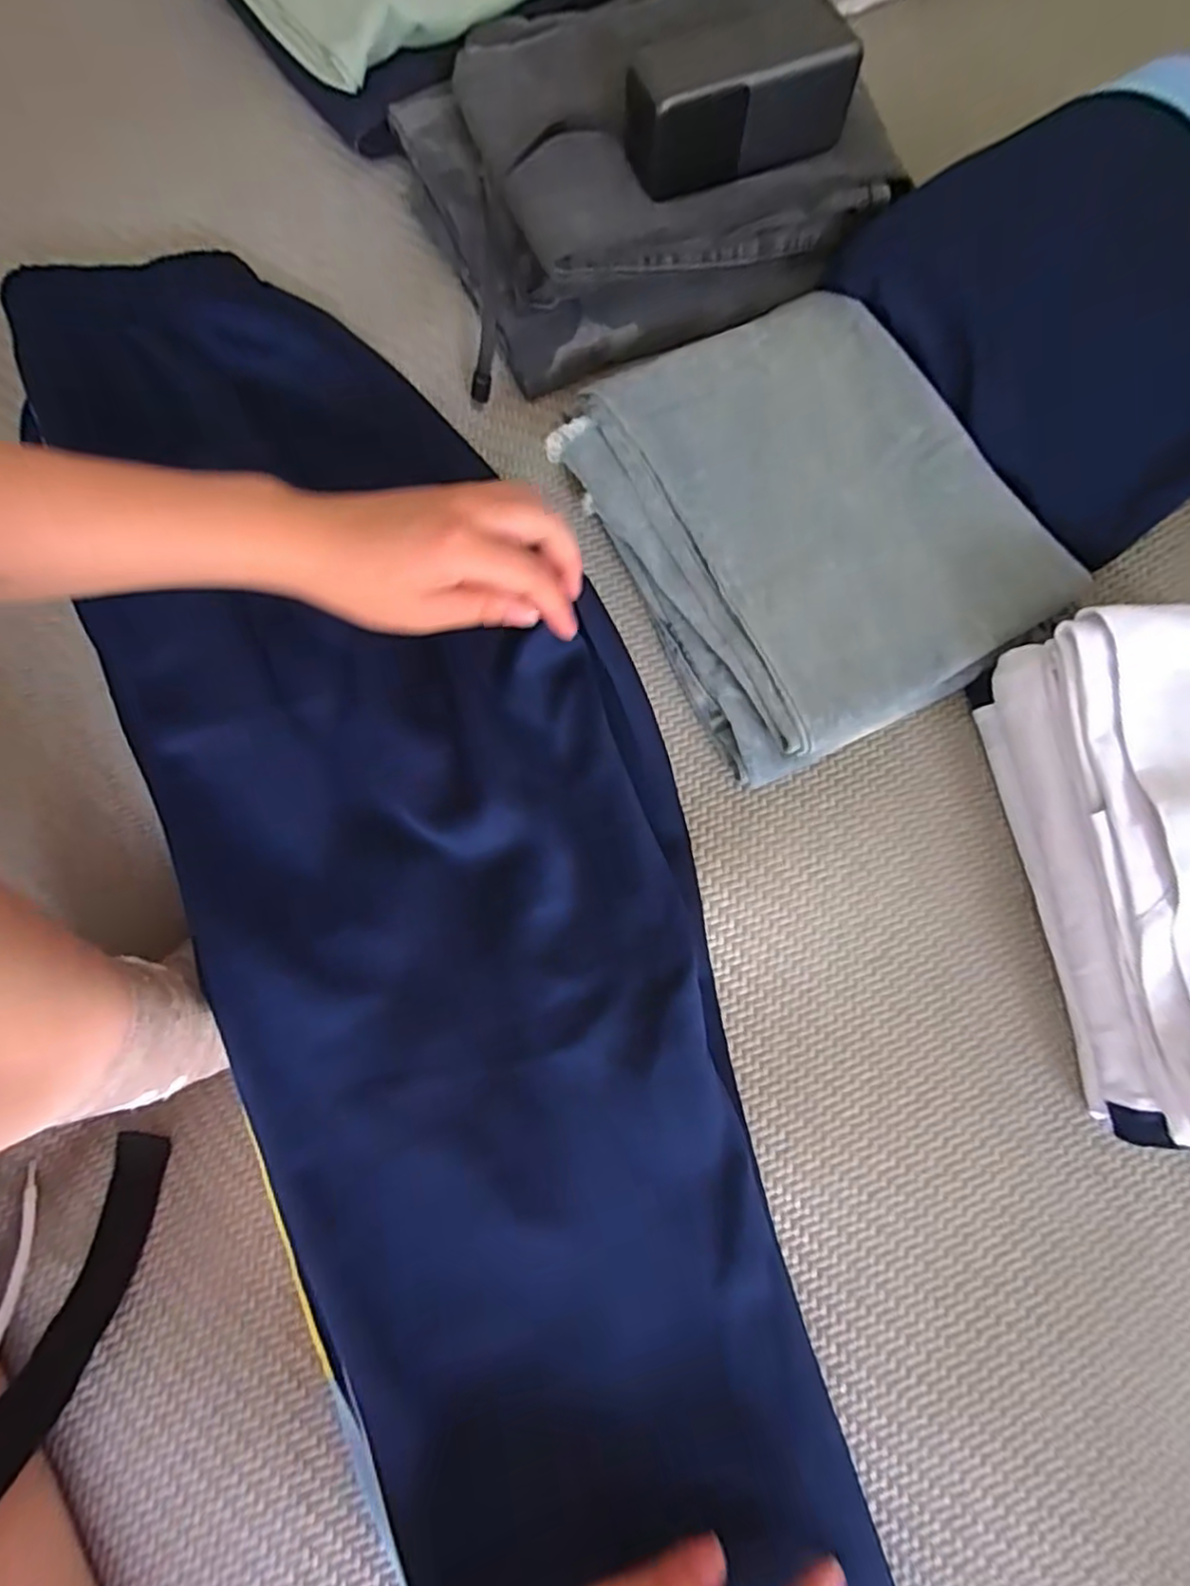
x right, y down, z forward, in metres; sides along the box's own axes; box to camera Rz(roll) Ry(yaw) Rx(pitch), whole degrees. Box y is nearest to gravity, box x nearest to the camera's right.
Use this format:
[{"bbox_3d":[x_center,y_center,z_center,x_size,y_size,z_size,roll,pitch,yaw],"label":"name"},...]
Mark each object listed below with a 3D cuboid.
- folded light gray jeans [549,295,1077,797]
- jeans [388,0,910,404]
[{"bbox_3d":[0.124,-0.163,0.412,0.219,0.052,0.257,-29,78,-7],"label":"folded light gray jeans"},{"bbox_3d":[0.020,-0.430,0.455,0.279,0.068,0.247,-24,78,-6],"label":"jeans"}]

